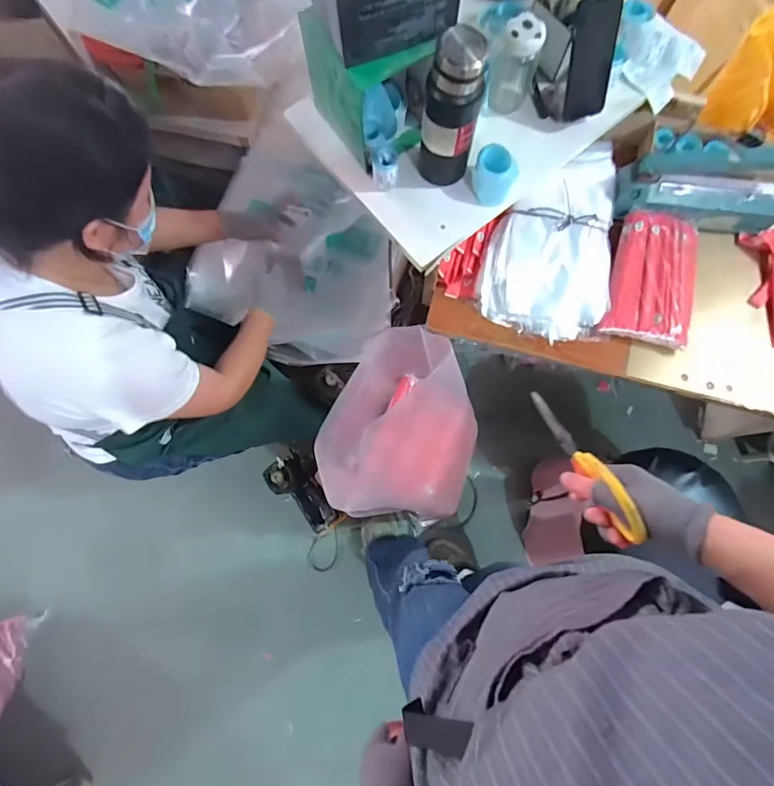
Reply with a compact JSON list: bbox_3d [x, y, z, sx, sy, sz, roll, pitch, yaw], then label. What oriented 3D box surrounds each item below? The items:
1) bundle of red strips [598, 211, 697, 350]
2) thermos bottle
[{"bbox_3d":[0.503,-0.215,0.816,0.154,0.038,0.240,15,78,3],"label":"bundle of red strips"},{"bbox_3d":[0.094,-0.414,0.649,0.084,0.208,0.073,9,78,1],"label":"thermos bottle"}]

